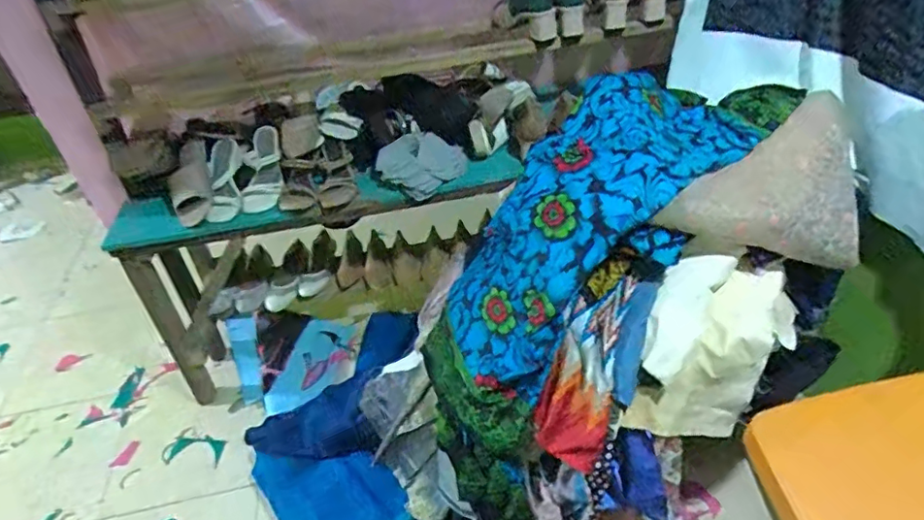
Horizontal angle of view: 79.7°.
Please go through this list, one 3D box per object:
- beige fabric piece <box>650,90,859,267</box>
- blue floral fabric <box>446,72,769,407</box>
[{"bbox_3d":[0.507,-0.091,0.860,0.396,0.146,0.195,-27,45,-24],"label":"beige fabric piece"},{"bbox_3d":[0.201,-0.056,0.980,0.632,0.214,0.353,-52,46,10],"label":"blue floral fabric"}]

